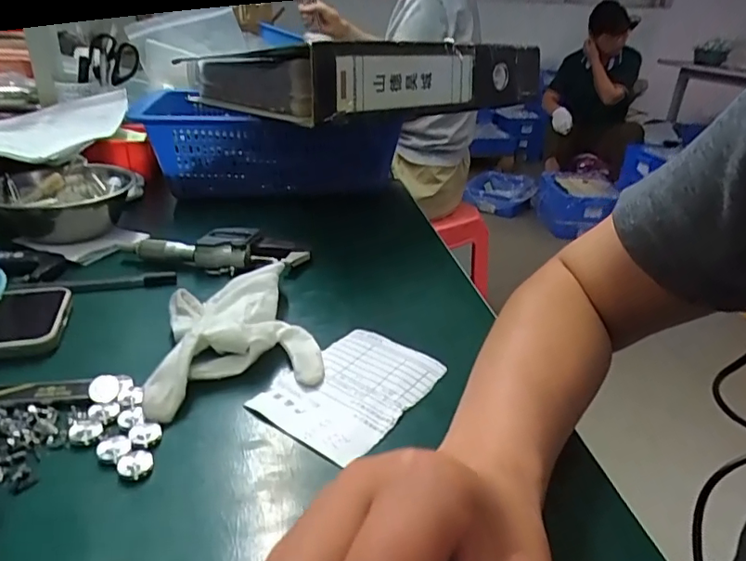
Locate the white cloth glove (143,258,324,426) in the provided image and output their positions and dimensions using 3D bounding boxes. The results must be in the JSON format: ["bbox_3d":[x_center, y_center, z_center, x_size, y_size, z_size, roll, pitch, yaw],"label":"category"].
[{"bbox_3d":[-0.095,0.034,0.344,0.104,0.032,0.108,-10,29,-22],"label":"white cloth glove"}]

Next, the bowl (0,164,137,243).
[{"bbox_3d":[-0.292,-0.072,0.502,0.120,0.051,0.120,1,26,-1],"label":"bowl"}]

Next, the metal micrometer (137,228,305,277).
[{"bbox_3d":[-0.127,-0.026,0.450,0.138,0.026,0.043,-1,27,-4],"label":"metal micrometer"}]

